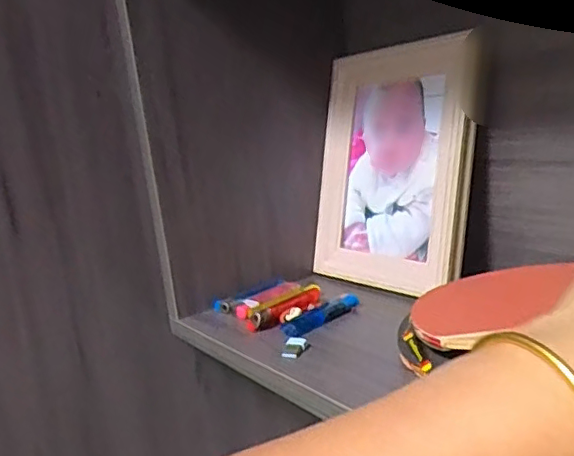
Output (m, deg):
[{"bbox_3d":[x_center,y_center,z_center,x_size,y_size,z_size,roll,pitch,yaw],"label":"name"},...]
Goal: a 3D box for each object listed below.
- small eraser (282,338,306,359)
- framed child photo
[{"bbox_3d":[0.006,0.089,0.435,0.014,0.008,0.023,-3,12,16],"label":"small eraser"},{"bbox_3d":[0.099,-0.057,0.561,0.014,0.230,0.180,3,4,-35],"label":"framed child photo"}]

